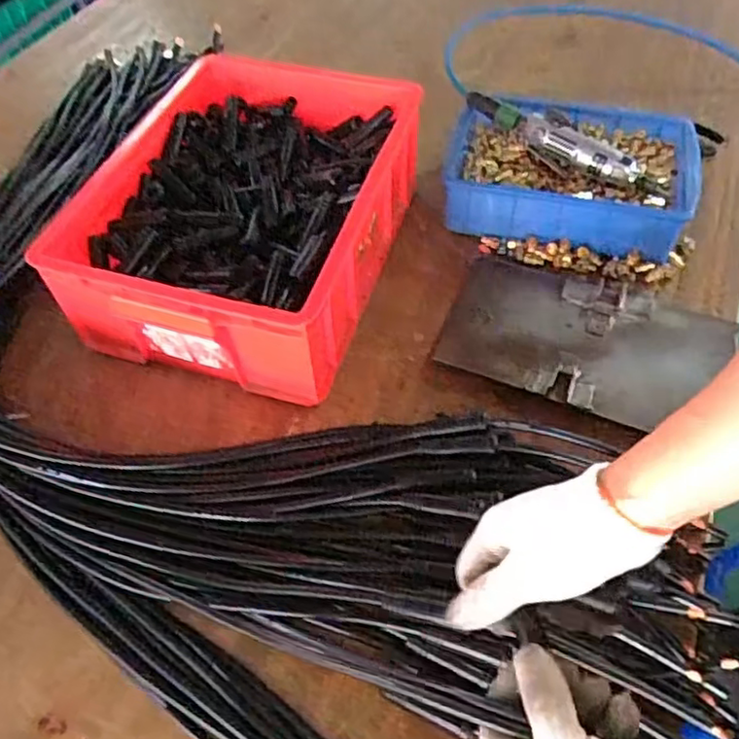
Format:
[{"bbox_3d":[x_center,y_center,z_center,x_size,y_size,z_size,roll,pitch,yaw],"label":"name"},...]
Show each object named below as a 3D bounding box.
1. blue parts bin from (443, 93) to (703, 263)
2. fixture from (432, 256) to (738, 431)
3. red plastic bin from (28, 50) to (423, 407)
[{"bbox_3d":[0.254,-0.251,0.848,0.305,0.083,0.204,9,54,9],"label":"blue parts bin"},{"bbox_3d":[0.241,-0.039,0.729,0.286,0.020,0.189,18,56,15],"label":"fixture"},{"bbox_3d":[-0.143,-0.182,0.789,0.313,0.152,0.422,12,55,11],"label":"red plastic bin"}]

